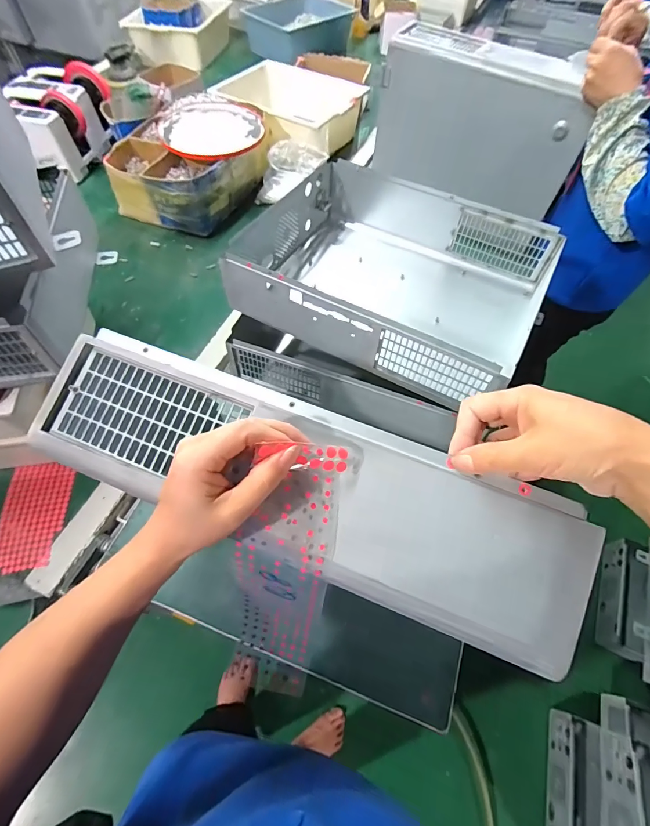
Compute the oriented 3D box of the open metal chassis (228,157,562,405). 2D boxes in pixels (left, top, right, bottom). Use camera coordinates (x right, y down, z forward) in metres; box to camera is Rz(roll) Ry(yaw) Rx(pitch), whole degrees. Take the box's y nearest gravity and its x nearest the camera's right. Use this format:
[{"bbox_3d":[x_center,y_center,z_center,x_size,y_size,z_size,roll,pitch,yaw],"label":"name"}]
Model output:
[{"bbox_3d":[0.113,-0.224,0.623,0.427,0.120,0.339,26,63,12],"label":"open metal chassis"}]

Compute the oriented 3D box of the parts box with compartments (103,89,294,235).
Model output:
[{"bbox_3d":[-0.299,-0.592,0.916,0.263,0.135,0.358,23,62,11],"label":"parts box with compartments"}]

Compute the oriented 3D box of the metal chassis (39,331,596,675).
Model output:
[{"bbox_3d":[-0.022,0.049,0.285,0.409,0.021,0.113,21,82,8],"label":"metal chassis"}]

